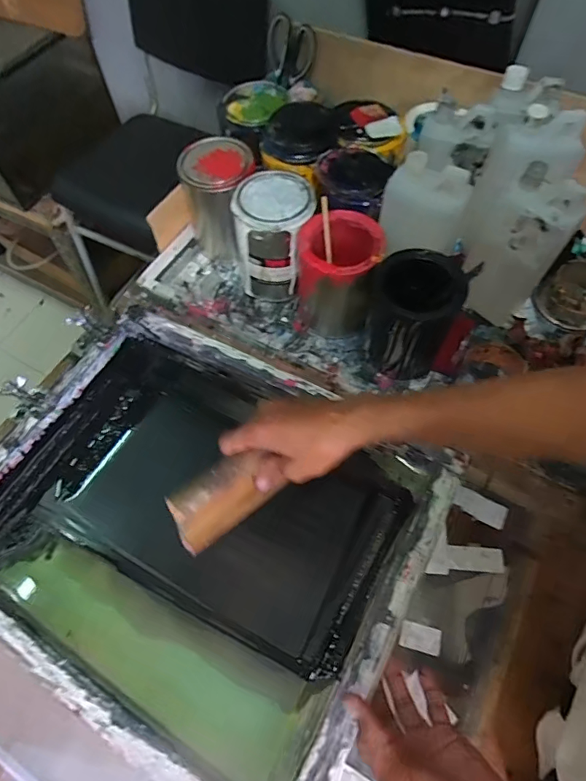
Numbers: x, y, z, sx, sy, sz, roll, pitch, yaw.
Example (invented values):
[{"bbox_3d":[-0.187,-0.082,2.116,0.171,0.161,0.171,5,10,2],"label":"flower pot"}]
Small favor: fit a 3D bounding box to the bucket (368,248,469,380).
[{"bbox_3d":[0.152,-0.096,0.607,0.109,0.147,0.113,12,63,6],"label":"bucket"}]

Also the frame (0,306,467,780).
[{"bbox_3d":[-0.114,0.137,0.515,0.482,0.054,0.388,25,65,19],"label":"frame"}]

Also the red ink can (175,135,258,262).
[{"bbox_3d":[-0.108,-0.289,0.711,0.100,0.158,0.100,0,62,0],"label":"red ink can"}]

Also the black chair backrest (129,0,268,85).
[{"bbox_3d":[-0.184,-0.694,0.859,0.307,0.186,0.027,25,66,12],"label":"black chair backrest"}]

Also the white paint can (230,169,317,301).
[{"bbox_3d":[-0.026,-0.223,0.675,0.106,0.158,0.106,0,62,0],"label":"white paint can"}]

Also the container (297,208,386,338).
[{"bbox_3d":[0.062,-0.163,0.650,0.113,0.150,0.110,8,62,4],"label":"container"}]

